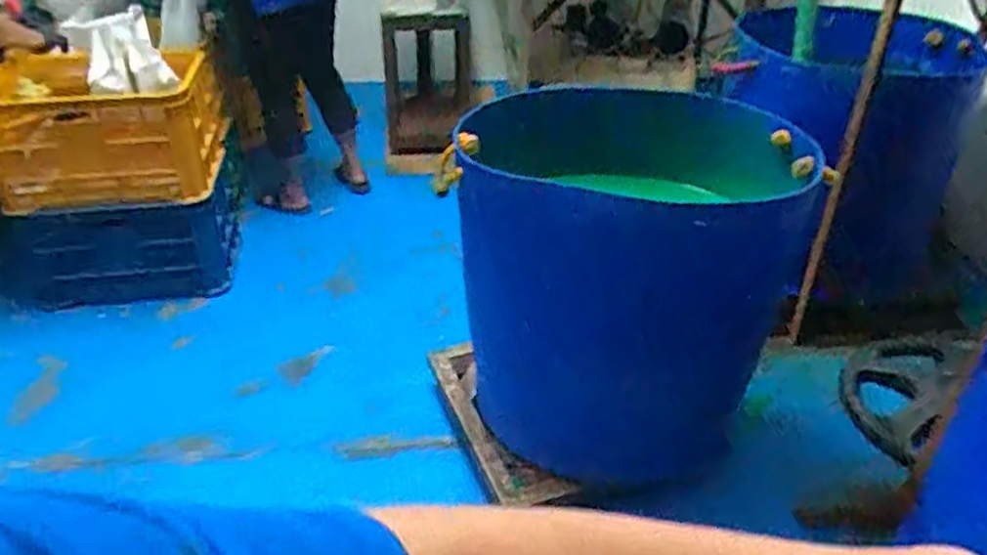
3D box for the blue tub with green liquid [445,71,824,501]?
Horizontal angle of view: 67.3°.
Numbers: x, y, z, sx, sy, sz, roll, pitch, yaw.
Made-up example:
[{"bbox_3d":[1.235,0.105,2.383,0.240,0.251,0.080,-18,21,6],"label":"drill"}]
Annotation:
[{"bbox_3d":[0.282,-0.066,1.633,0.606,0.636,0.724,7,35,10],"label":"blue tub with green liquid"}]

